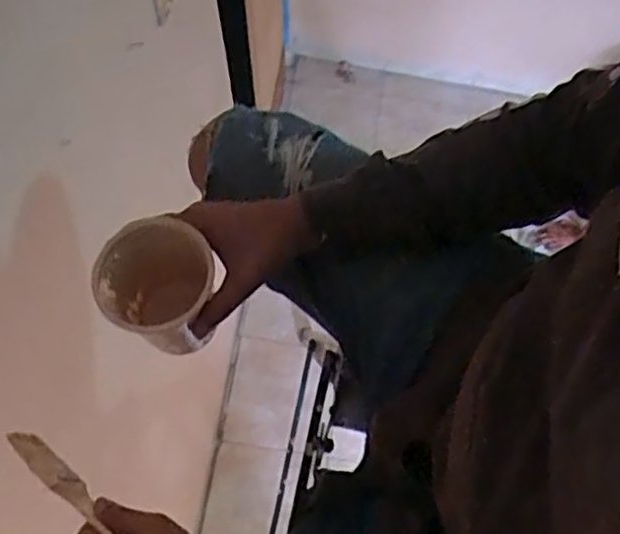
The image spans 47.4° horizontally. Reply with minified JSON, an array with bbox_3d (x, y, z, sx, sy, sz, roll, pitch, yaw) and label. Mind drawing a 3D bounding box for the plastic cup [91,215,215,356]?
[{"bbox_3d":[-0.117,0.014,0.553,0.074,0.095,0.081,0,69,0],"label":"plastic cup"}]

